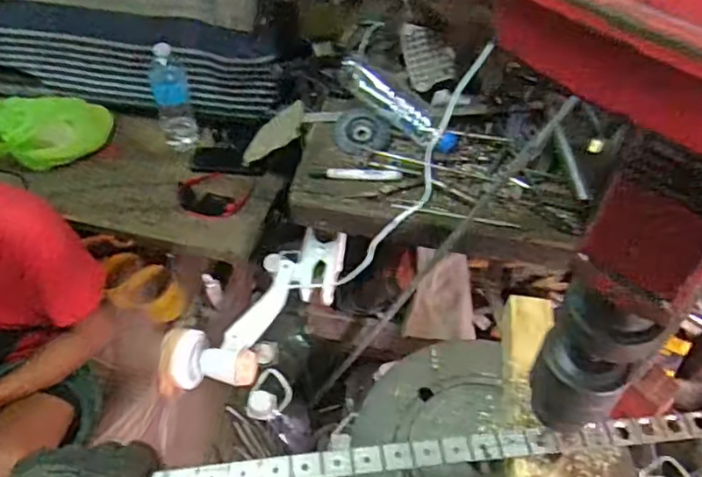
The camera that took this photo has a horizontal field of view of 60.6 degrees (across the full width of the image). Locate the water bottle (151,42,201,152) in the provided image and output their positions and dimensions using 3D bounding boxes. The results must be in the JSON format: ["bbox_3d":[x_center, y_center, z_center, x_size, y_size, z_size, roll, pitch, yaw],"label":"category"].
[{"bbox_3d":[-0.398,-0.312,1.344,0.080,0.241,0.071,-13,51,-13],"label":"water bottle"}]

